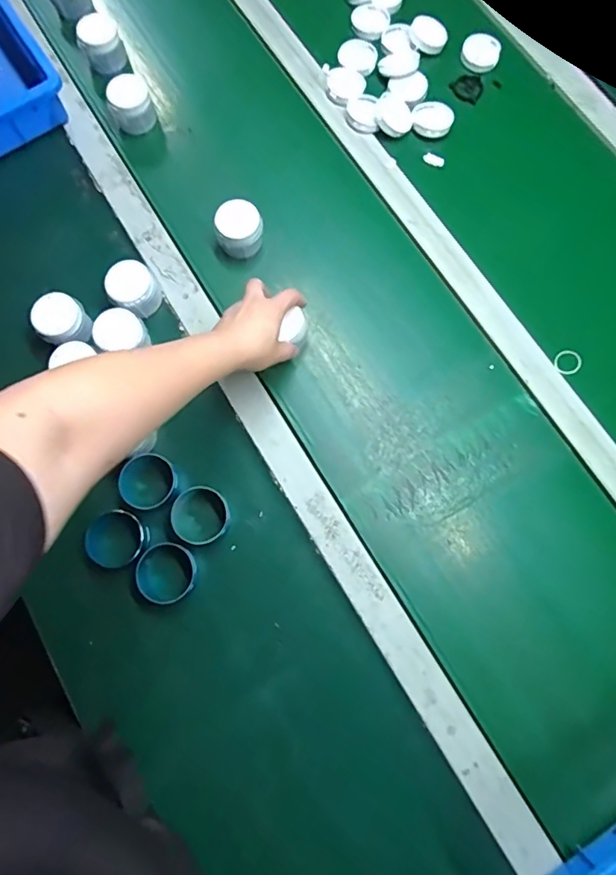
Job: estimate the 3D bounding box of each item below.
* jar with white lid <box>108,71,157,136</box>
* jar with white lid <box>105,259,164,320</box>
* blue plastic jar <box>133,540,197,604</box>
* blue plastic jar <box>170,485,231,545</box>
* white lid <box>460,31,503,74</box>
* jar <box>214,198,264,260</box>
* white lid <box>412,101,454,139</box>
[{"bbox_3d":[-0.267,-0.507,0.775,0.060,0.059,0.058,0,77,-1],"label":"jar with white lid"},{"bbox_3d":[-0.239,-0.204,0.699,0.070,0.050,0.074,0,77,-1],"label":"jar with white lid"},{"bbox_3d":[-0.171,0.164,0.618,0.066,0.035,0.067,0,77,-1],"label":"blue plastic jar"},{"bbox_3d":[-0.134,0.099,0.638,0.069,0.026,0.069,0,77,-1],"label":"blue plastic jar"},{"bbox_3d":[0.280,-0.625,0.821,0.061,0.009,0.067,0,77,-1],"label":"white lid"},{"bbox_3d":[-0.096,-0.289,0.717,0.071,0.054,0.064,-7,77,-3],"label":"jar"},{"bbox_3d":[0.194,-0.495,0.789,0.061,0.019,0.052,4,77,-1],"label":"white lid"}]

